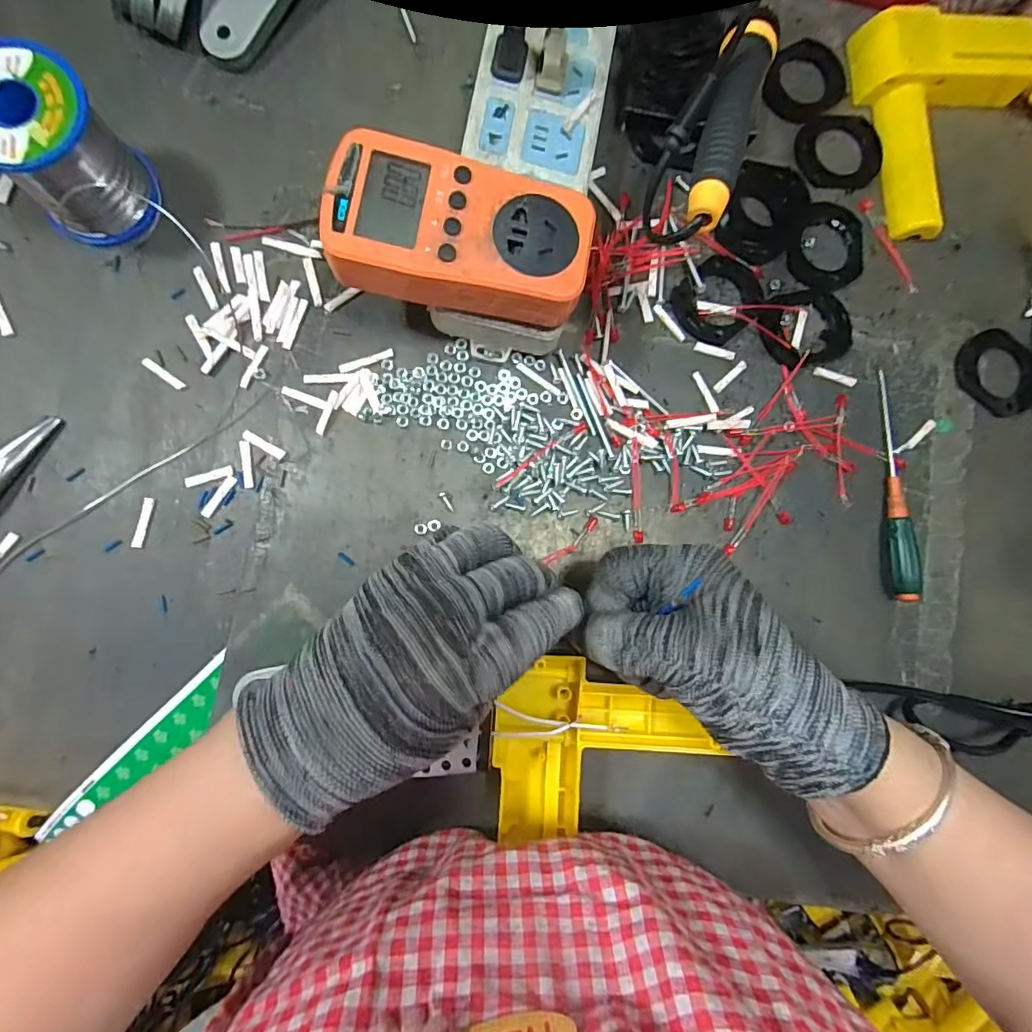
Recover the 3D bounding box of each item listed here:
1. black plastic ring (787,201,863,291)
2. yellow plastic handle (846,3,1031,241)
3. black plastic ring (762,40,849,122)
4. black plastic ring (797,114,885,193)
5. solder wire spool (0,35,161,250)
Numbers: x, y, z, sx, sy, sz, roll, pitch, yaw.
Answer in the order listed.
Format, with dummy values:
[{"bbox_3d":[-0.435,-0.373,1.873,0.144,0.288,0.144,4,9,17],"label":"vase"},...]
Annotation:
[{"bbox_3d":[0.206,-0.180,0.343,0.050,0.004,0.062,4,85,-4],"label":"black plastic ring"},{"bbox_3d":[0.297,-0.267,0.347,0.111,0.027,0.146,-9,86,-5],"label":"yellow plastic handle"},{"bbox_3d":[0.197,-0.297,0.353,0.062,0.004,0.049,-39,89,-6],"label":"black plastic ring"},{"bbox_3d":[0.221,-0.249,0.353,0.057,0.005,0.057,0,85,-4],"label":"black plastic ring"},{"bbox_3d":[-0.246,-0.197,0.280,0.061,0.061,0.067,0,85,-4],"label":"solder wire spool"}]

